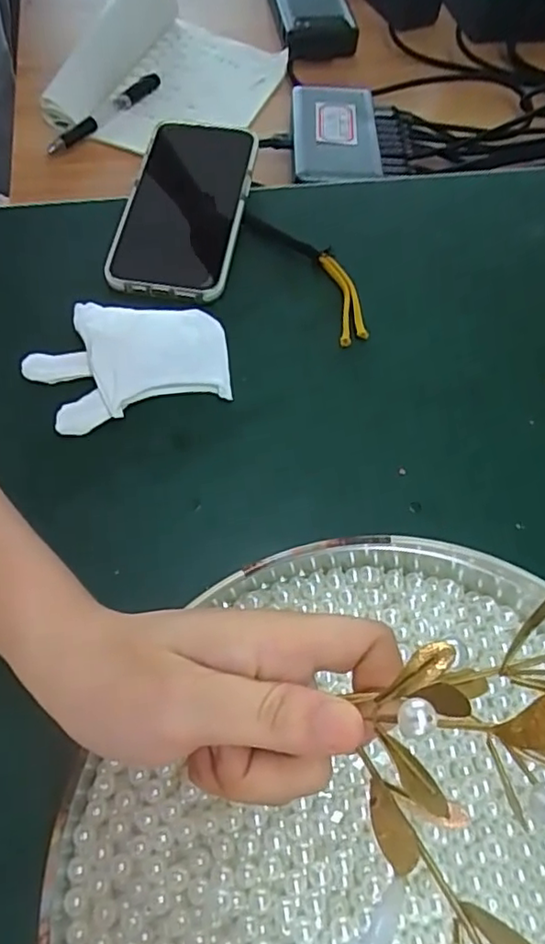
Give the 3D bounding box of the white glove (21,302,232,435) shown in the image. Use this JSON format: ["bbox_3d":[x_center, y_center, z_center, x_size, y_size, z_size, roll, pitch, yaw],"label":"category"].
[{"bbox_3d":[-0.090,-0.070,0.380,0.117,0.019,0.078,-14,64,-10],"label":"white glove"}]

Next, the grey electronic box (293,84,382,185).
[{"bbox_3d":[0.054,-0.290,0.524,0.073,0.016,0.131,1,62,-2],"label":"grey electronic box"}]

